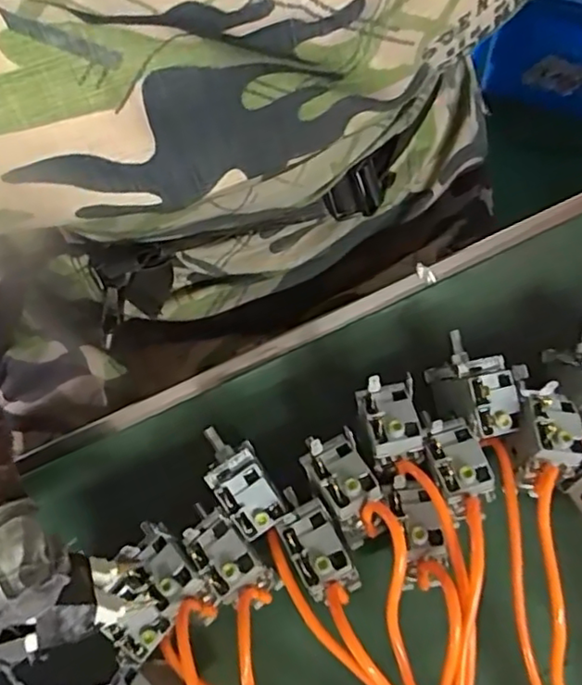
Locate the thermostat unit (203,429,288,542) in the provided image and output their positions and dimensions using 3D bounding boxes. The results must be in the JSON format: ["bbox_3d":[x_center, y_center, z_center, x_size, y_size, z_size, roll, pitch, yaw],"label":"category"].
[{"bbox_3d":[-0.025,0.066,0.295,0.026,0.021,0.055,-30,79,-5],"label":"thermostat unit"}]

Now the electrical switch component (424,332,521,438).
[{"bbox_3d":[0.092,0.022,0.310,0.031,0.040,0.054,-17,78,-2],"label":"electrical switch component"}]

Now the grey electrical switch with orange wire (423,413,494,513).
[{"bbox_3d":[0.077,0.054,0.280,0.024,0.015,0.042,-13,78,-1],"label":"grey electrical switch with orange wire"}]

